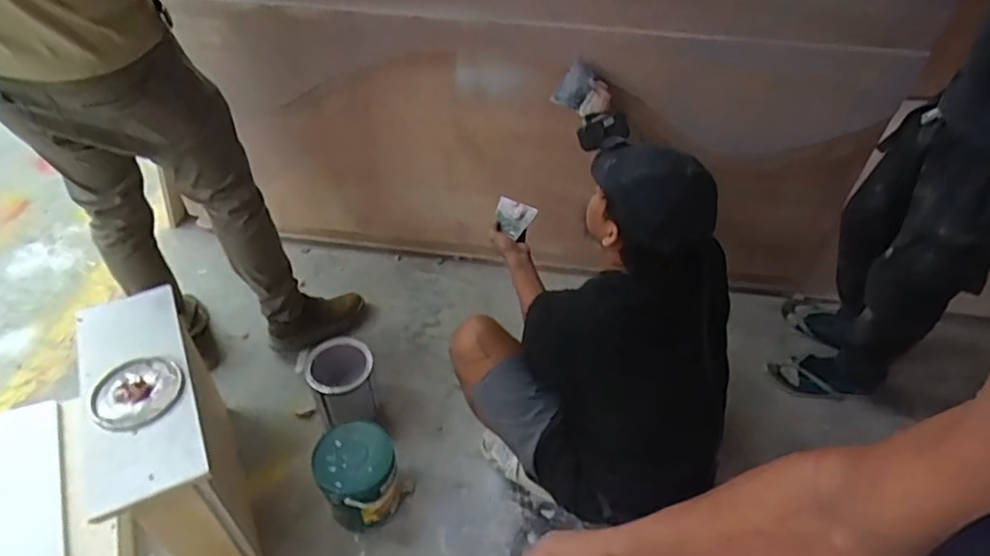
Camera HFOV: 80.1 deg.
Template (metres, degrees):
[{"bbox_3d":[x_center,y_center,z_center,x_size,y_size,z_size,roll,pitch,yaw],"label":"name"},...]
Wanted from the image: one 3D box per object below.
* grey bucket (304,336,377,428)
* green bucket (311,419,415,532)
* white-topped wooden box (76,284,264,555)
[{"bbox_3d":[-0.389,0.275,1.503,0.155,0.228,0.167,1,44,-1],"label":"grey bucket"},{"bbox_3d":[-0.306,0.456,1.359,0.187,0.229,0.180,1,44,-1],"label":"green bucket"},{"bbox_3d":[-0.667,0.364,1.239,0.185,0.483,0.516,-18,48,-20],"label":"white-topped wooden box"}]

